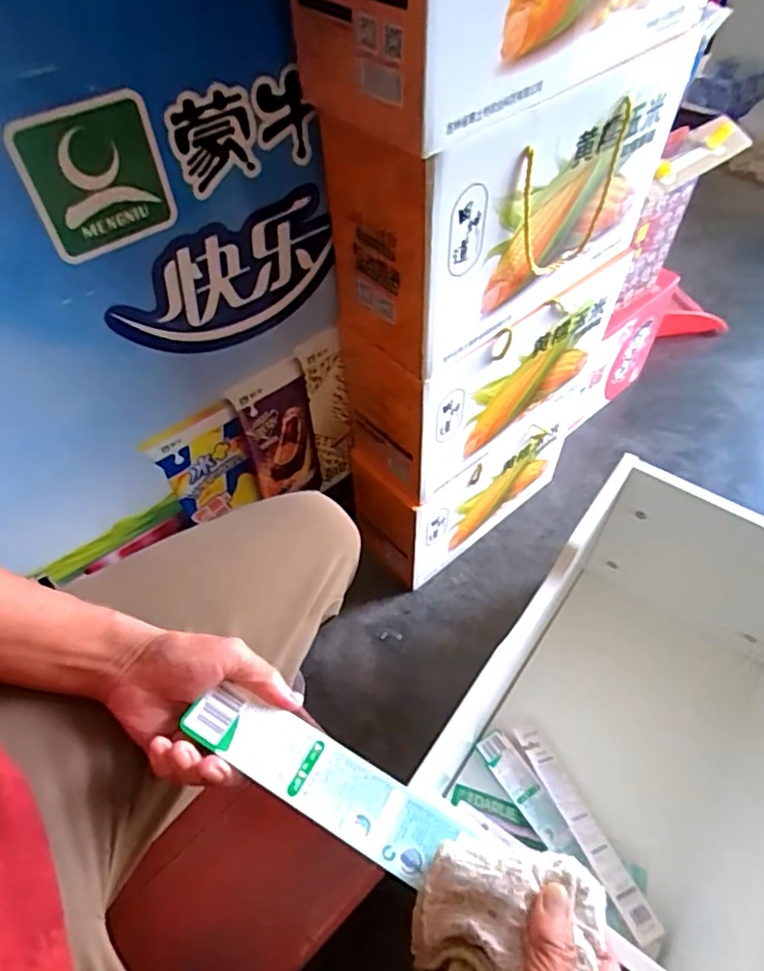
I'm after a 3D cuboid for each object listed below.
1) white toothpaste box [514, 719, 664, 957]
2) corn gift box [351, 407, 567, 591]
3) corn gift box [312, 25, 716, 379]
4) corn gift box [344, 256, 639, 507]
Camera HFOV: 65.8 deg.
[{"bbox_3d":[0.230,0.391,0.681,0.036,0.021,0.234,-21,54,-15],"label":"white toothpaste box"},{"bbox_3d":[0.132,-0.024,0.934,0.353,0.232,0.137,-34,58,-22],"label":"corn gift box"},{"bbox_3d":[0.117,-0.286,0.590,0.339,0.217,0.148,-34,58,-22],"label":"corn gift box"},{"bbox_3d":[0.133,-0.147,0.763,0.339,0.237,0.134,-29,57,-20],"label":"corn gift box"}]

